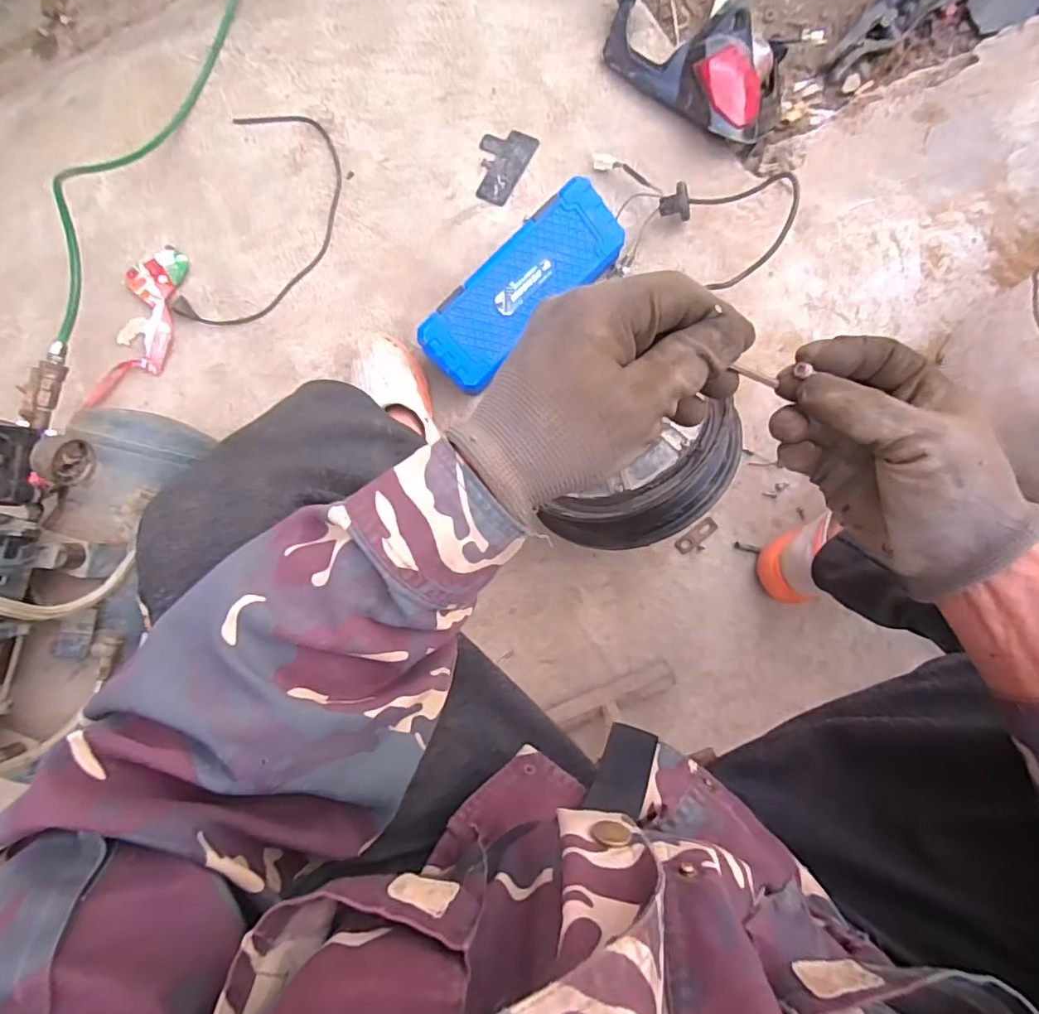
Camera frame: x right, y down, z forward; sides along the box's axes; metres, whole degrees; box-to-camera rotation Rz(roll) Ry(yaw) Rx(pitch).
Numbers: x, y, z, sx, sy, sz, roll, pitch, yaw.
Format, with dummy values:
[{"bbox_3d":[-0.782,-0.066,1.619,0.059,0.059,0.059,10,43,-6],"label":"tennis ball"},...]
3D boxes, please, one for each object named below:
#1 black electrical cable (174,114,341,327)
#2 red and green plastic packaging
[{"bbox_3d":[-0.403,-0.462,0.918,0.214,0.012,0.372,14,84,4],"label":"black electrical cable"},{"bbox_3d":[-0.605,-0.285,0.909,0.106,0.021,0.273,16,92,1],"label":"red and green plastic packaging"}]

